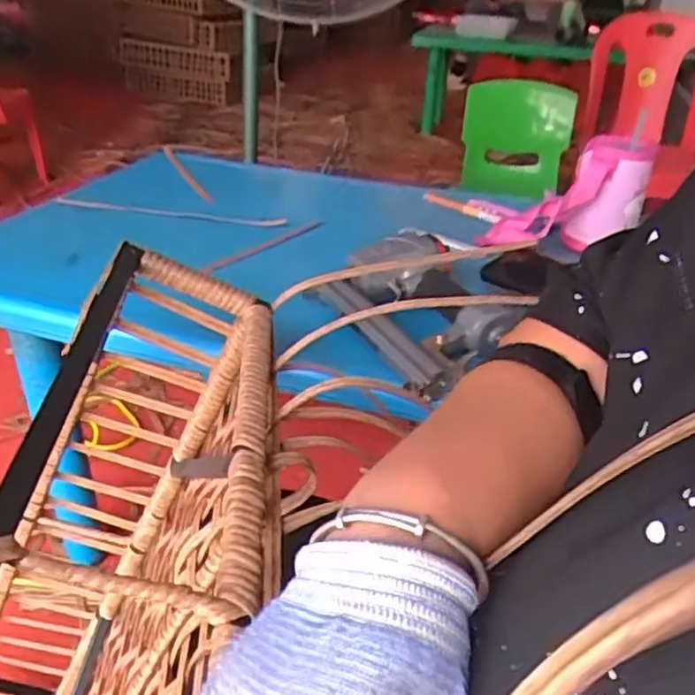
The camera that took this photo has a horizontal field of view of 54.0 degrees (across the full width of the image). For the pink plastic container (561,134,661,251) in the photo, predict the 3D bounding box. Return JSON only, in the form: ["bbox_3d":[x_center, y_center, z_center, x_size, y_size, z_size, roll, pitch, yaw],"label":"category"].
[{"bbox_3d":[0.330,-0.202,0.888,0.101,0.131,0.084,4,32,1],"label":"pink plastic container"}]

